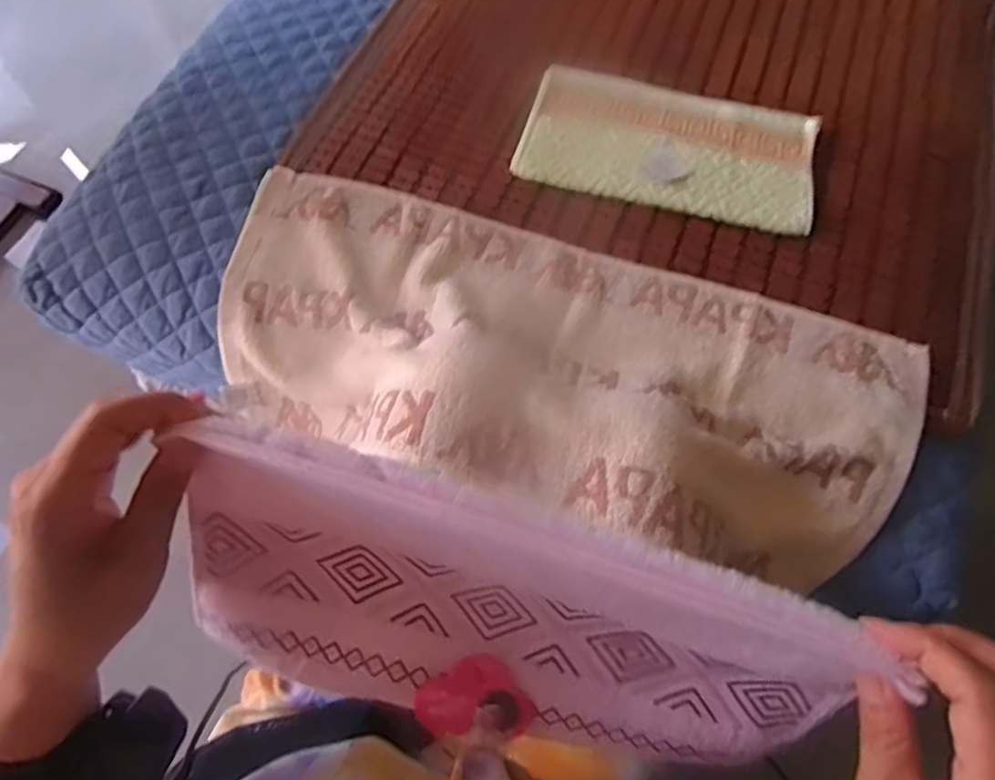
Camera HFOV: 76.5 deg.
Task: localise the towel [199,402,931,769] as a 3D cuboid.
[{"bbox_3d":[0.003,0.114,0.308,0.309,0.149,0.028,17,35,2],"label":"towel"}]

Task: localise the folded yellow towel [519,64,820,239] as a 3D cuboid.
[{"bbox_3d":[0.187,-0.272,0.691,0.305,0.014,0.174,14,66,7],"label":"folded yellow towel"}]

